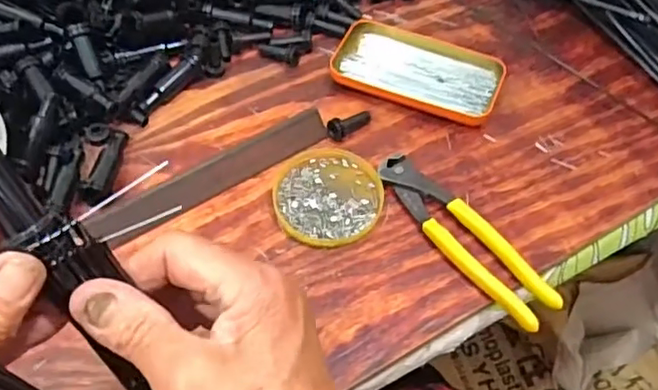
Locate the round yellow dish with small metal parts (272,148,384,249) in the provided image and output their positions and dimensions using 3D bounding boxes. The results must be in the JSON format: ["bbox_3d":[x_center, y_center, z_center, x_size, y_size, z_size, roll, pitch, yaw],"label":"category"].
[{"bbox_3d":[-0.001,0.000,0.487,0.081,0.009,0.085,1,53,-1],"label":"round yellow dish with small metal parts"}]

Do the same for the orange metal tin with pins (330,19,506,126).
[{"bbox_3d":[0.081,-0.114,0.558,0.142,0.019,0.083,19,55,11],"label":"orange metal tin with pins"}]

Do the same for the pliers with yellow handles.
[{"bbox_3d":[0.097,0.029,0.463,0.037,0.014,0.164,-32,60,-23],"label":"pliers with yellow handles"}]

